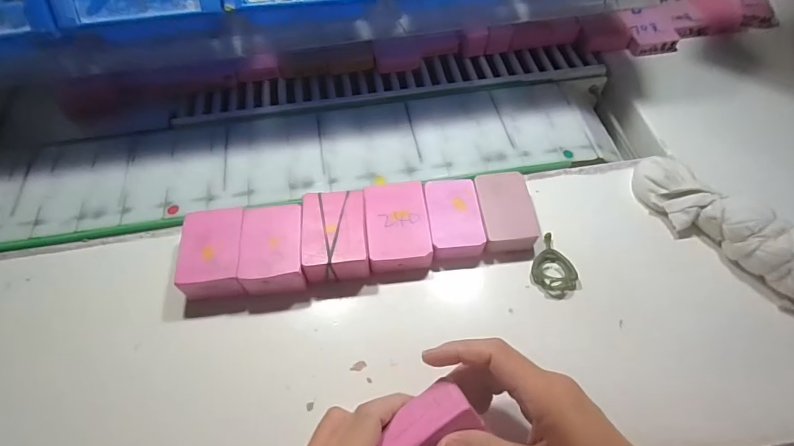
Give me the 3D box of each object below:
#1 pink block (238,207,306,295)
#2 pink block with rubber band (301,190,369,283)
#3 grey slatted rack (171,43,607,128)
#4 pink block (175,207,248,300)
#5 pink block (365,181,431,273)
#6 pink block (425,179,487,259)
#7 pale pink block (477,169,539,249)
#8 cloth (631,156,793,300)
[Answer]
[{"bbox_3d":[-0.102,0.025,0.362,0.050,0.031,0.076,-5,59,-3],"label":"pink block"},{"bbox_3d":[-0.052,0.012,0.370,0.052,0.030,0.074,-5,59,-3],"label":"pink block with rubber band"},{"bbox_3d":[0.000,-0.163,0.502,0.492,0.011,0.064,-8,60,-5],"label":"grey slatted rack"},{"bbox_3d":[-0.151,0.028,0.362,0.049,0.031,0.071,-7,60,-4],"label":"pink block"},{"bbox_3d":[0.000,0.002,0.379,0.052,0.024,0.079,-5,59,-3],"label":"pink block"},{"bbox_3d":[0.050,-0.004,0.384,0.045,0.019,0.071,-4,59,-3],"label":"pink block"},{"bbox_3d":[0.097,-0.009,0.387,0.046,0.020,0.074,-5,59,-3],"label":"pale pink block"},{"bbox_3d":[0.290,0.002,0.371,0.056,0.046,0.184,-35,65,-19],"label":"cloth"}]

